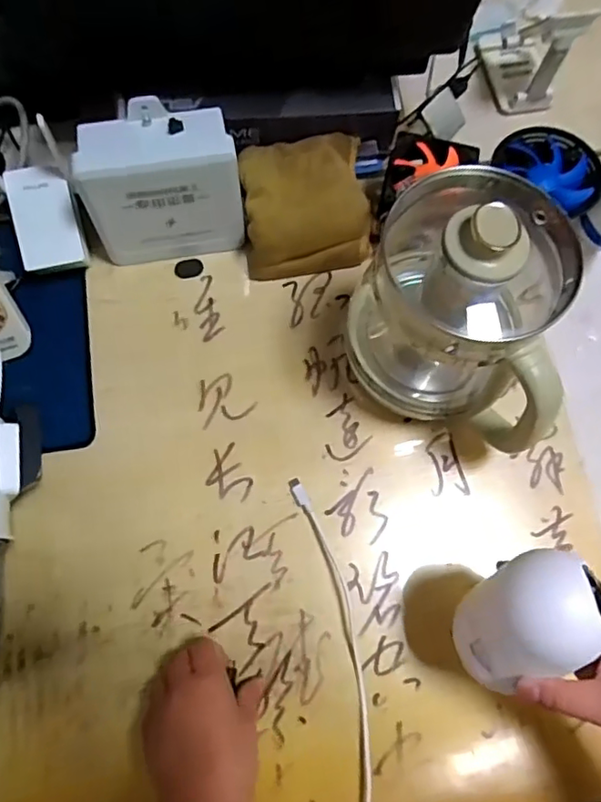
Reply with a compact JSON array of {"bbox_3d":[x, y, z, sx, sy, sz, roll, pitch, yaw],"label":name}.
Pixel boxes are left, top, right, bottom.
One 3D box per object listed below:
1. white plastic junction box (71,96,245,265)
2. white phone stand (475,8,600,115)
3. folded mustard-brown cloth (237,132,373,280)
[{"bbox_3d":[-0.123,-0.194,0.524,0.133,0.128,0.082,-4,73,-3],"label":"white plastic junction box"},{"bbox_3d":[0.246,-0.389,0.602,0.066,0.107,0.107,-17,74,-6],"label":"white phone stand"},{"bbox_3d":[0.004,-0.194,0.573,0.124,0.052,0.130,-6,73,-3],"label":"folded mustard-brown cloth"}]

